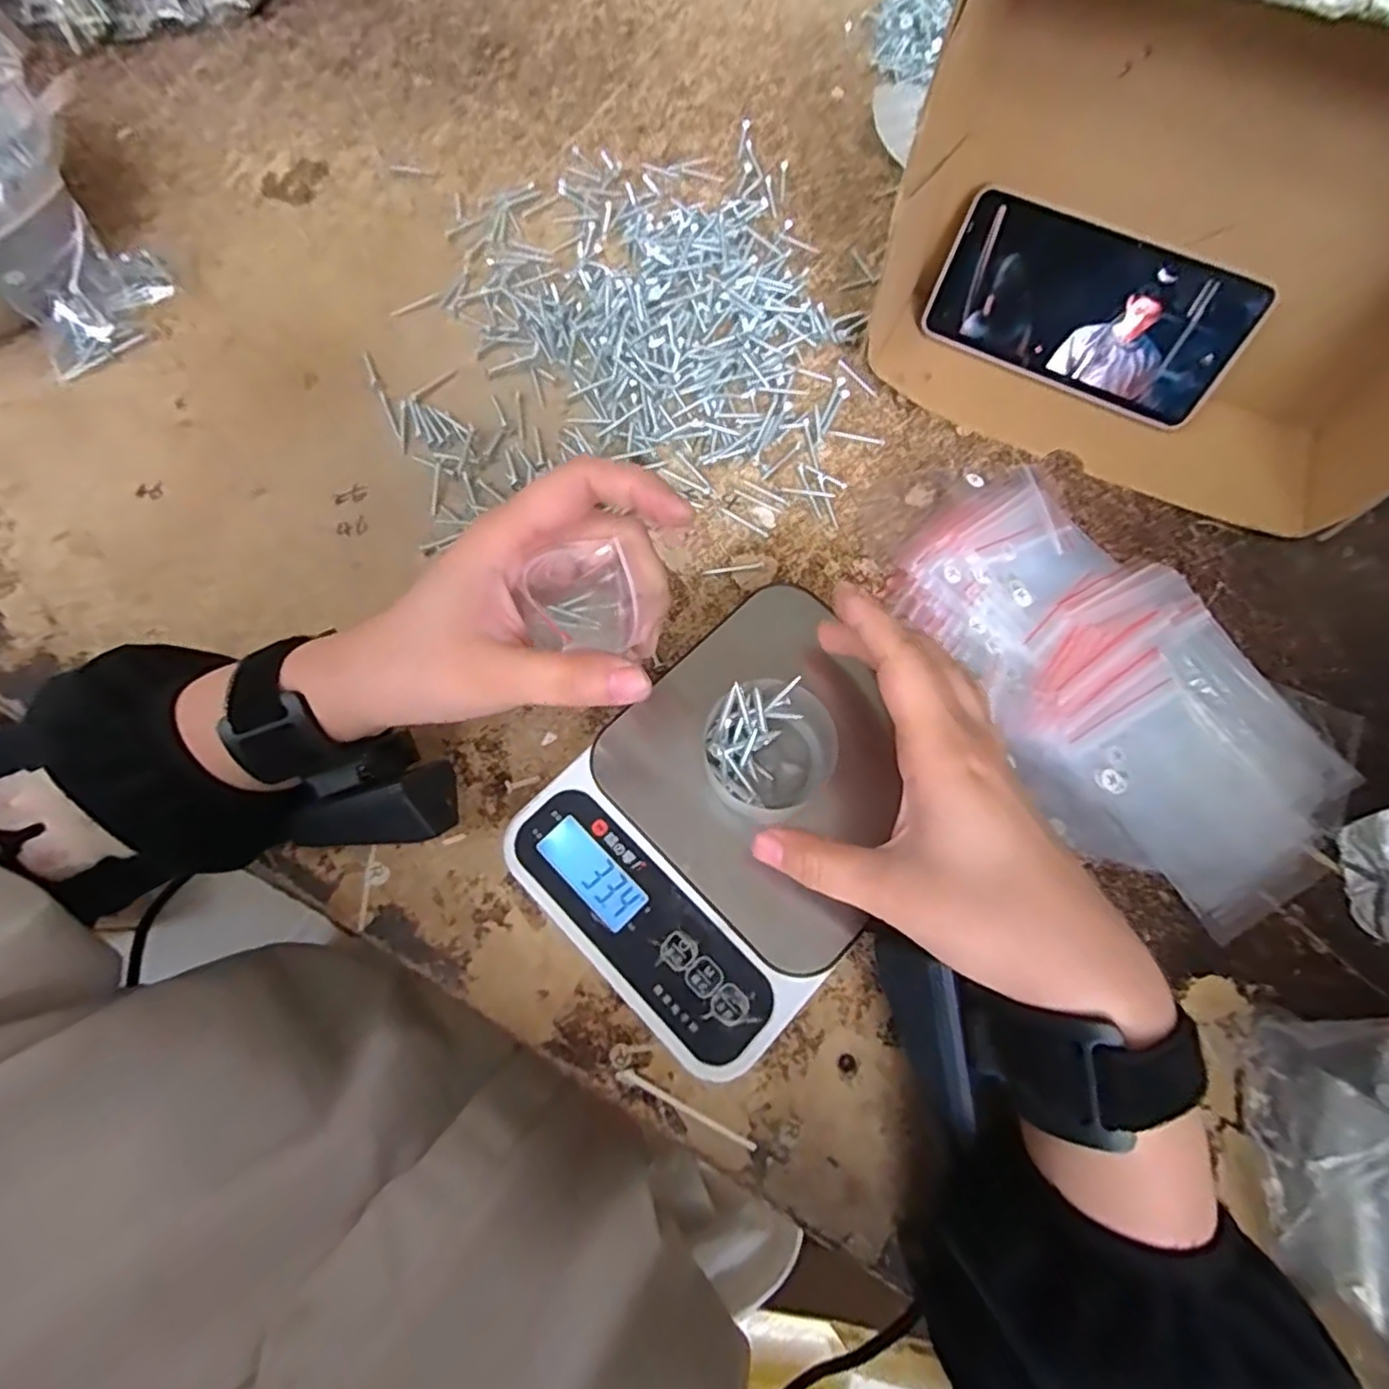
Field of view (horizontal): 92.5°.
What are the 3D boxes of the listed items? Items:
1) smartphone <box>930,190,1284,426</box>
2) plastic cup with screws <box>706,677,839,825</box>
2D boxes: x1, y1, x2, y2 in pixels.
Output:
[{"bbox_3d":[0.222,-0.218,0.379,0.162,0.077,0.005,28,40,10],"label":"smartphone"},{"bbox_3d":[0.035,0.025,0.285,0.059,0.036,0.051,-7,71,-2],"label":"plastic cup with screws"}]

